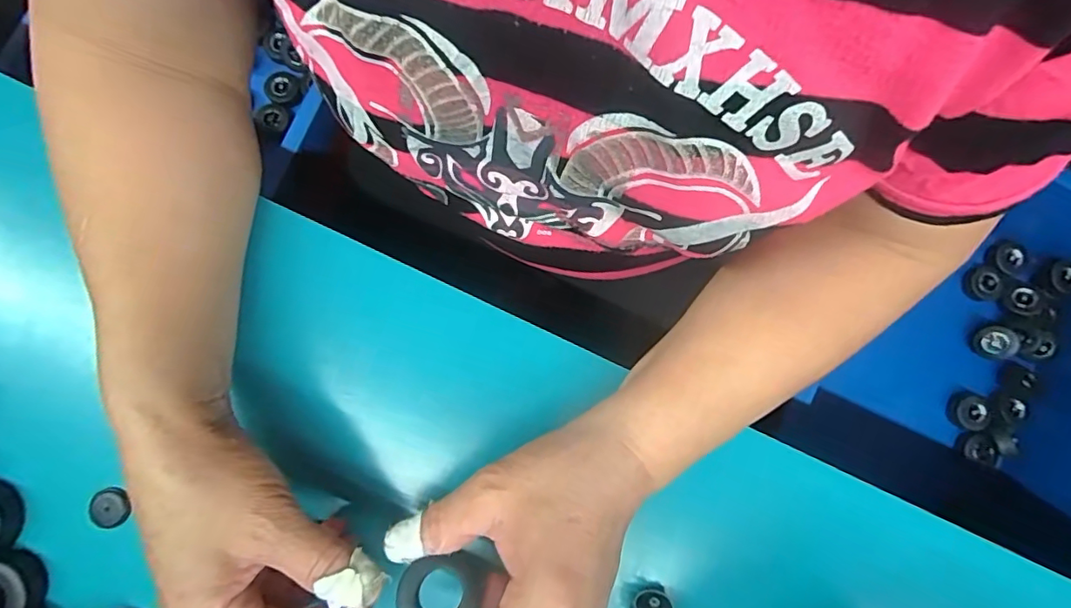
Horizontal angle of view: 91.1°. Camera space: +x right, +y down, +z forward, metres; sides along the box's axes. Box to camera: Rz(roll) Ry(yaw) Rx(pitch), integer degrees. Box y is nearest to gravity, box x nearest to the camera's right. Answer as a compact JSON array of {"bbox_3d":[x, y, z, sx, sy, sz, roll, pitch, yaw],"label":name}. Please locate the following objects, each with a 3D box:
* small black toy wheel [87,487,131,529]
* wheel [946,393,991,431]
[{"bbox_3d":[-0.239,0.114,0.294,0.021,0.006,0.021,0,80,0],"label":"small black toy wheel"},{"bbox_3d":[0.435,0.108,0.527,0.035,0.014,0.036,0,80,0],"label":"wheel"}]

